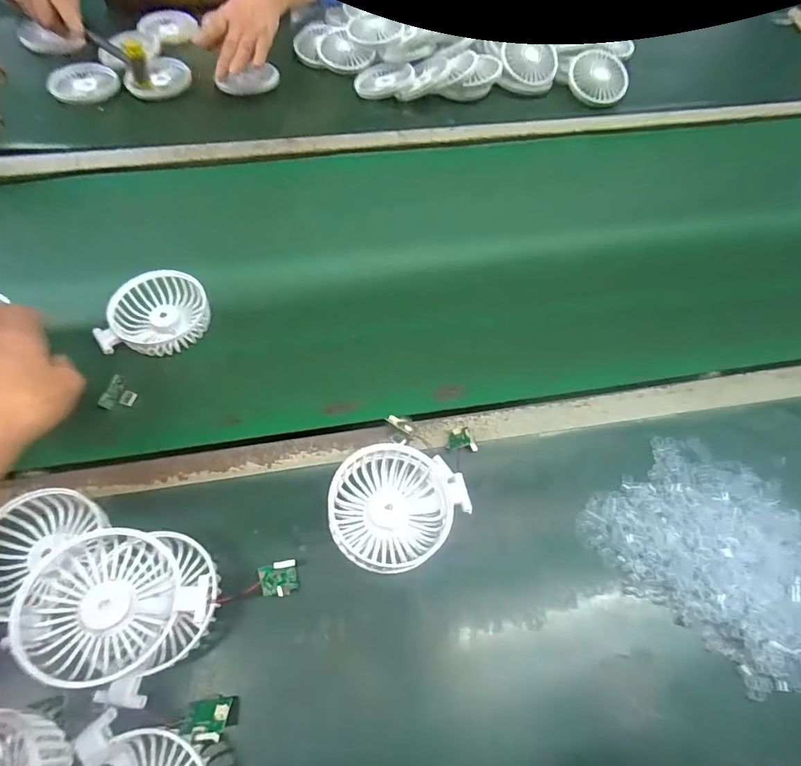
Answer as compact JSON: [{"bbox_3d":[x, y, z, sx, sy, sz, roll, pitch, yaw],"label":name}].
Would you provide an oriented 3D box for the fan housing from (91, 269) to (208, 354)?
[{"bbox_3d":[-0.243,-0.070,0.468,0.098,0.029,0.082,-17,63,-12],"label":"fan housing"}]

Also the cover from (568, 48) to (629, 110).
[{"bbox_3d":[0.294,-0.457,0.699,0.086,0.018,0.078,22,94,-2],"label":"cover"}]

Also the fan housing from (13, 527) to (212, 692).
[{"bbox_3d":[-0.190,0.146,0.307,0.098,0.025,0.088,39,50,-7],"label":"fan housing"}]

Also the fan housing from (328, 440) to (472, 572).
[{"bbox_3d":[0.000,0.097,0.358,0.103,0.048,0.092,5,60,0],"label":"fan housing"}]

